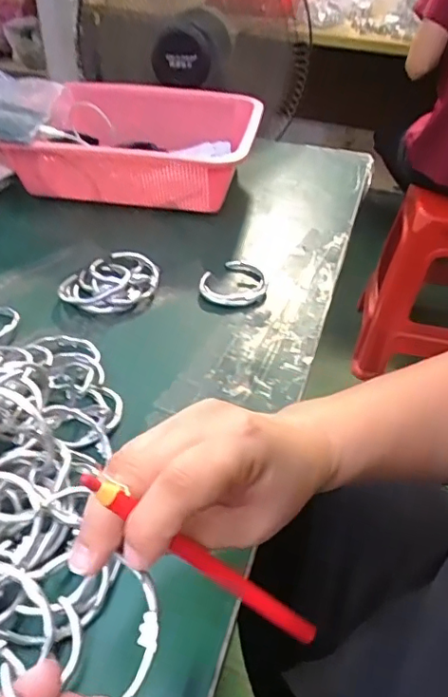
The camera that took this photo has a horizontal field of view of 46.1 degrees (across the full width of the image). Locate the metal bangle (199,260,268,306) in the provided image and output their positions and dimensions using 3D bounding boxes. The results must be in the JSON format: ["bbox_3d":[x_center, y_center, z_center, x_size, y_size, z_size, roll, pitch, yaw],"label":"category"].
[{"bbox_3d":[0.010,-0.066,0.525,0.064,0.012,0.072,7,42,2],"label":"metal bangle"}]

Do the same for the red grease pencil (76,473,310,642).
[{"bbox_3d":[-0.004,0.100,0.239,0.009,0.163,0.008,-26,34,27],"label":"red grease pencil"}]

